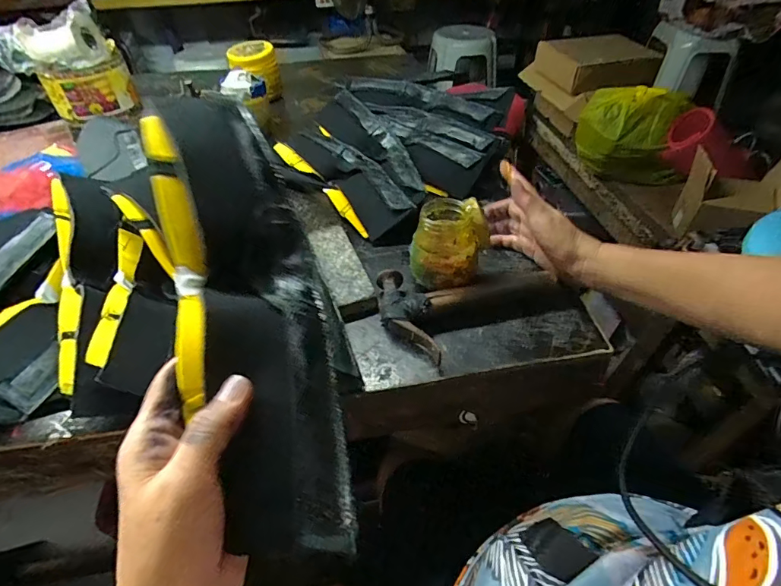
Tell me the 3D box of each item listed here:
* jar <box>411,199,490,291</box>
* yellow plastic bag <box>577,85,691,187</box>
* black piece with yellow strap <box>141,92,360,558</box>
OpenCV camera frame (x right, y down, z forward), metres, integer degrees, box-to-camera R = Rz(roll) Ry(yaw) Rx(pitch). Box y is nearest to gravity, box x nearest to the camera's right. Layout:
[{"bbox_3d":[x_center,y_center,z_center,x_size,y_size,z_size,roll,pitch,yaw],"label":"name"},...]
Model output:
[{"bbox_3d":[0.061,-0.056,0.456,0.074,0.072,0.074,4,44,4],"label":"jar"},{"bbox_3d":[0.591,-0.387,1.062,0.251,0.194,0.154,19,47,19],"label":"yellow plastic bag"},{"bbox_3d":[-0.086,-0.007,0.263,0.085,0.037,0.297,-16,66,-15],"label":"black piece with yellow strap"}]

